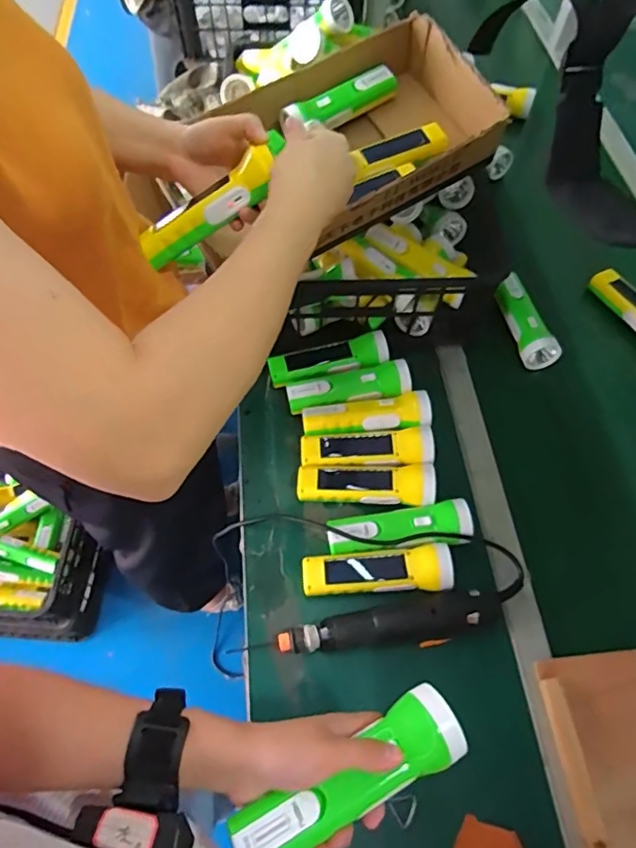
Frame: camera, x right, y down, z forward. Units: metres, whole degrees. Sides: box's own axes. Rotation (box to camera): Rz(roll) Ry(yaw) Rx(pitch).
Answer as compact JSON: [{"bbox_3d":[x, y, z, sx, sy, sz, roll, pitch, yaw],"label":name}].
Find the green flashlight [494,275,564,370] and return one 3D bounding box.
[{"bbox_3d":[0.307,-0.151,0.810,0.052,0.055,0.146,-14,62,-9],"label":"green flashlight"}]

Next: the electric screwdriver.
[{"bbox_3d":[0.068,0.223,0.592,0.276,0.050,0.055,-7,61,-5],"label":"electric screwdriver"}]

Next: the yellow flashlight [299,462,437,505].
[{"bbox_3d":[0.059,0.079,0.667,0.167,0.046,0.049,1,61,-1],"label":"yellow flashlight"}]

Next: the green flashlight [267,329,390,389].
[{"bbox_3d":[0.015,-0.090,0.749,0.163,0.040,0.047,-13,62,-9],"label":"green flashlight"}]

